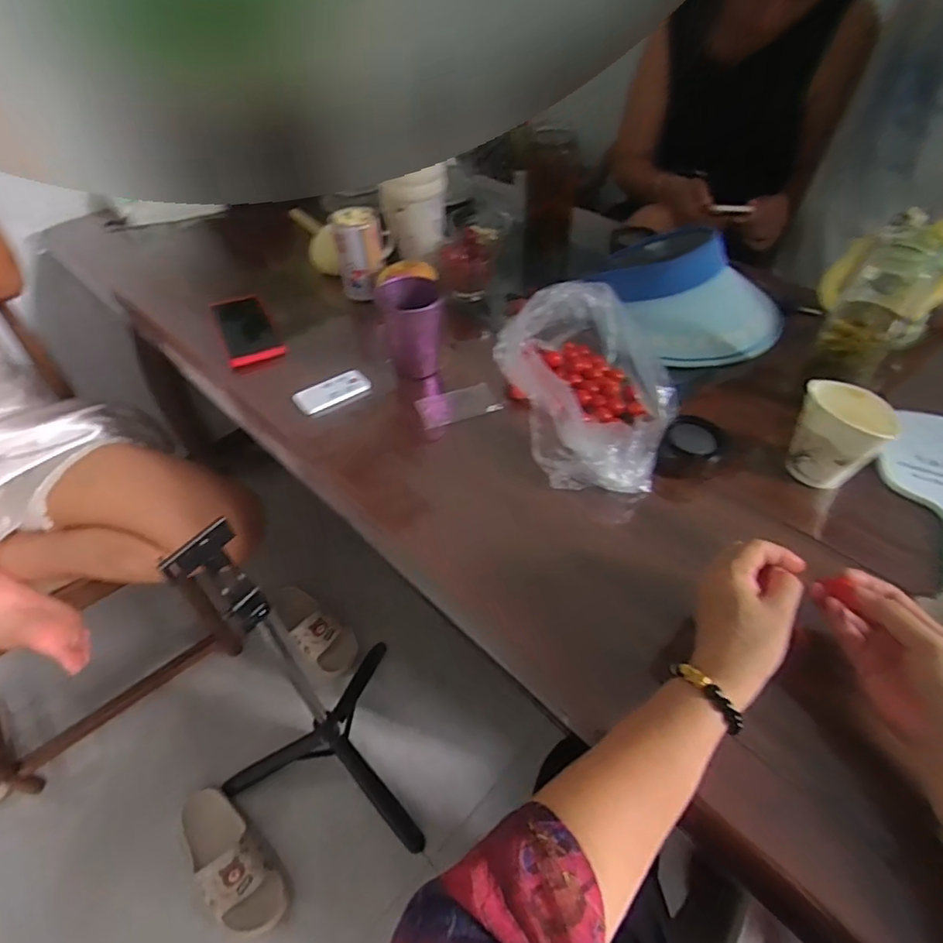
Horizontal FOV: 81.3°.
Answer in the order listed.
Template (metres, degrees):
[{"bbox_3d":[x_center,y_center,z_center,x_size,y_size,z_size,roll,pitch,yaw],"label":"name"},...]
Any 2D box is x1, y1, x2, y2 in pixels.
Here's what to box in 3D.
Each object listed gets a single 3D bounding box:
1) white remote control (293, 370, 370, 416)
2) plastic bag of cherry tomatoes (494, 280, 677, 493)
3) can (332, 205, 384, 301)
[{"bbox_3d":[-0.174,-0.101,0.684,0.090,0.013,0.042,-31,54,-24],"label":"white remote control"},{"bbox_3d":[0.134,-0.093,0.622,0.166,0.097,0.257,-13,48,-10],"label":"plastic bag of cherry tomatoes"},{"bbox_3d":[-0.163,-0.316,0.804,0.065,0.109,0.062,-1,48,1],"label":"can"}]

